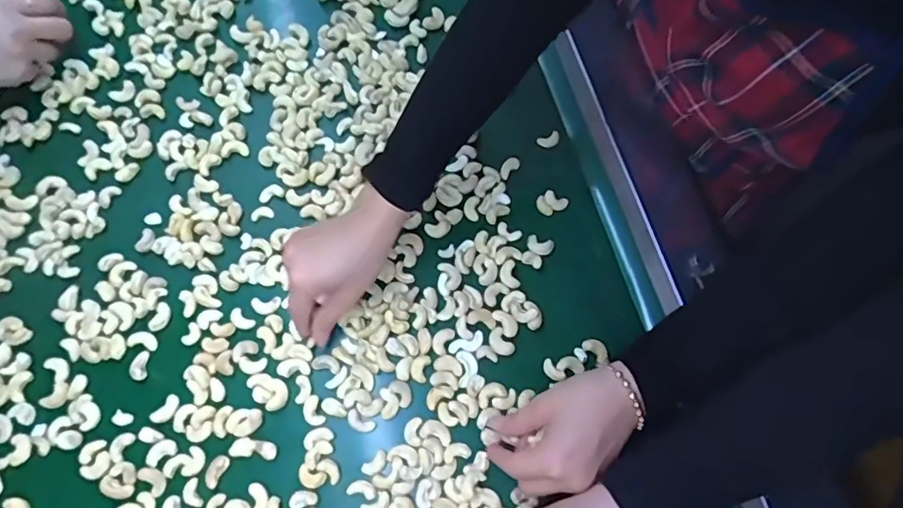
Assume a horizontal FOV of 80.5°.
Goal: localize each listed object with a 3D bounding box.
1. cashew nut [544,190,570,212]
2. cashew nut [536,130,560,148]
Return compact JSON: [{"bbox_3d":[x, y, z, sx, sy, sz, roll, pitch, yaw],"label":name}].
[{"bbox_3d":[0.104,-0.053,0.535,0.025,0.008,0.014,24,74,7],"label":"cashew nut"},{"bbox_3d":[0.103,-0.119,0.563,0.025,0.007,0.013,-23,74,-8],"label":"cashew nut"}]

